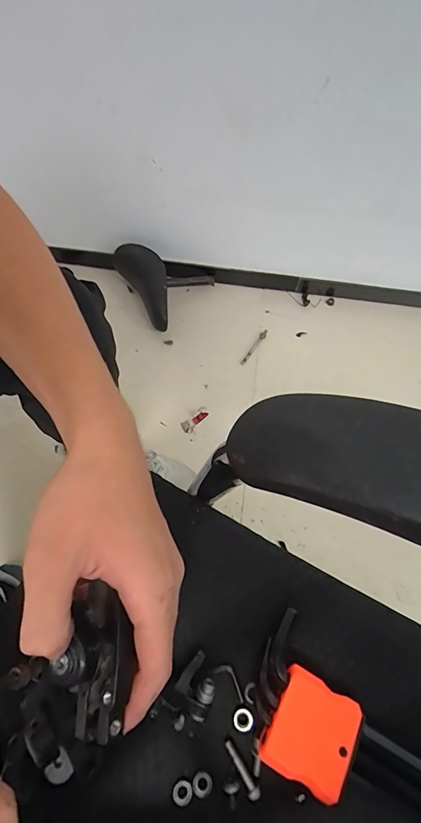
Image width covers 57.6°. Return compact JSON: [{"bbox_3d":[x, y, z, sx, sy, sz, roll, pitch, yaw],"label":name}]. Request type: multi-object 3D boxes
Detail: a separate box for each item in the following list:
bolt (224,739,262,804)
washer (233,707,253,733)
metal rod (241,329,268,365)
[{"bbox_3d":[0.020,0.226,0.240,0.007,0.004,0.033,-32,70,-14],"label":"bolt"},{"bbox_3d":[0.021,0.203,0.251,0.012,0.004,0.013,0,66,-1],"label":"washer"},{"bbox_3d":[0.105,-0.154,0.913,0.015,0.010,0.112,31,69,12],"label":"metal rod"}]

